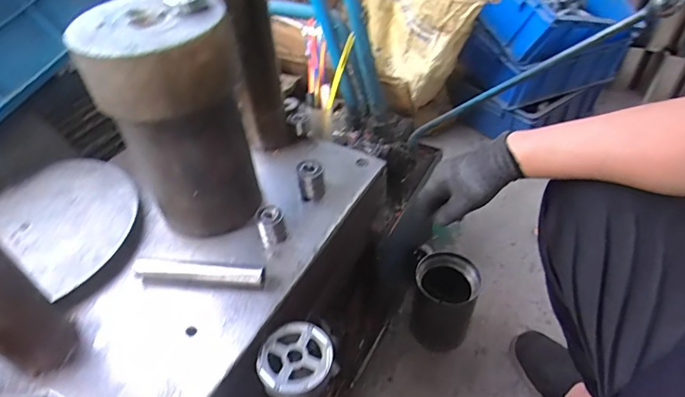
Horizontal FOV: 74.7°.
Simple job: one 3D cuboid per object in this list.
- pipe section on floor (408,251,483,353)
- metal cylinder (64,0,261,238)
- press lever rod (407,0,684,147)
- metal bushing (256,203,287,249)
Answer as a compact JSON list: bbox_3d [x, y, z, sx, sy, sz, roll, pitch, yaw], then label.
[{"bbox_3d":[0.201,0.206,0.891,0.110,0.181,0.115,19,49,23],"label":"pipe section on floor"},{"bbox_3d":[-0.176,-0.079,0.513,0.142,0.260,0.134,-20,46,-15],"label":"metal cylinder"},{"bbox_3d":[0.226,-0.153,0.623,0.022,0.432,0.028,-42,100,-32],"label":"press lever rod"},{"bbox_3d":[-0.087,0.034,0.551,0.030,0.042,0.033,-13,45,-9],"label":"metal bushing"}]

